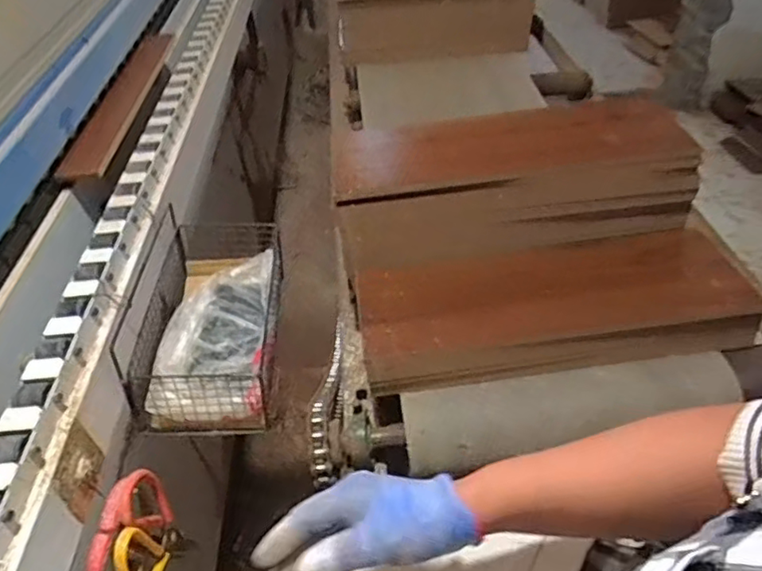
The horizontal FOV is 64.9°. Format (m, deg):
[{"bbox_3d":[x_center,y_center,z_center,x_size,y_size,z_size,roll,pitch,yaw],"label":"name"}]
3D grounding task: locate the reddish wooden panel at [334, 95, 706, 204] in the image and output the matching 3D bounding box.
[{"bbox_3d":[0.173,-0.194,0.813,0.468,0.020,0.197,-10,42,-4],"label":"reddish wooden panel"}]

